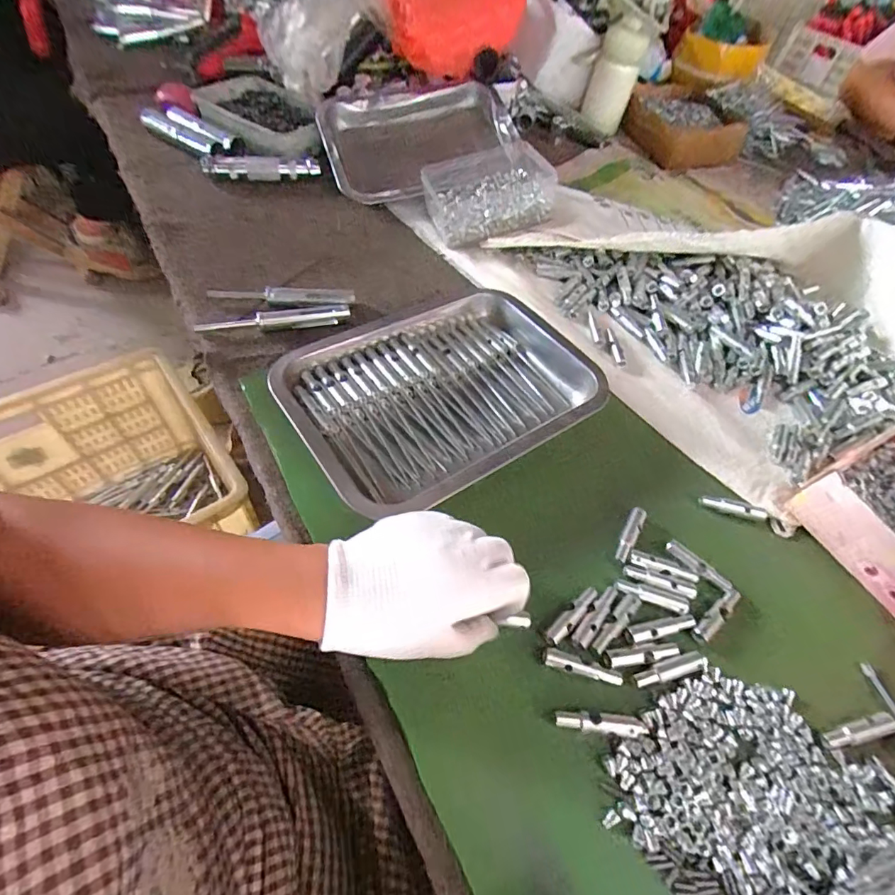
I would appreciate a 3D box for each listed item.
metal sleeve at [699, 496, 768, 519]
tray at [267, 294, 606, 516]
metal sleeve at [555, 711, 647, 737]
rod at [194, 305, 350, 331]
[{"bbox_3d":[0.237,0.050,0.402,0.052,0.008,0.009,17,55,8],"label":"metal sleeve"},{"bbox_3d":[-0.001,-0.048,0.423,0.256,0.045,0.185,-30,61,-23],"label":"tray"},{"bbox_3d":[0.095,0.169,0.297,0.057,0.007,0.011,7,54,1],"label":"metal sleeve"},{"bbox_3d":[-0.168,-0.126,0.472,0.141,0.012,0.014,-13,56,-13],"label":"rod"}]

